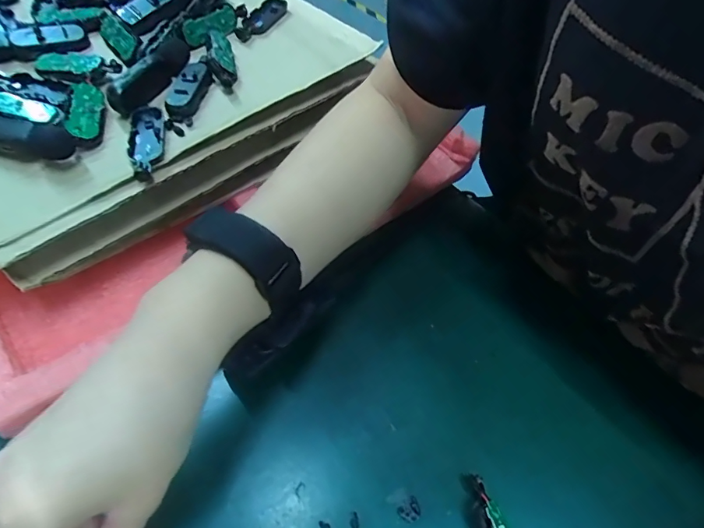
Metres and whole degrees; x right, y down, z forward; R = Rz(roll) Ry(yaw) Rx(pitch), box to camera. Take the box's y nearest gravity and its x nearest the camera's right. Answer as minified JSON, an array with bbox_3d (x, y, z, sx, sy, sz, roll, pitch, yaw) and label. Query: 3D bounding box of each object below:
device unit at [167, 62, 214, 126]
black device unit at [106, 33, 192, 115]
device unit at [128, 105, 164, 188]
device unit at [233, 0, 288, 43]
[{"bbox_3d":[-0.104,-0.110,0.289,0.017,0.013,0.049,10,64,5],"label":"device unit"},{"bbox_3d":[-0.127,-0.124,0.293,0.017,0.019,0.071,21,53,13],"label":"black device unit"},{"bbox_3d":[-0.120,-0.071,0.267,0.019,0.009,0.061,-11,51,-9],"label":"device unit"},{"bbox_3d":[-0.069,-0.186,0.346,0.018,0.009,0.063,19,53,15],"label":"device unit"}]

